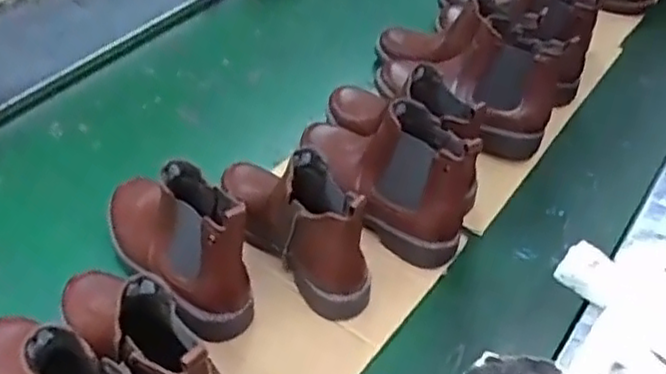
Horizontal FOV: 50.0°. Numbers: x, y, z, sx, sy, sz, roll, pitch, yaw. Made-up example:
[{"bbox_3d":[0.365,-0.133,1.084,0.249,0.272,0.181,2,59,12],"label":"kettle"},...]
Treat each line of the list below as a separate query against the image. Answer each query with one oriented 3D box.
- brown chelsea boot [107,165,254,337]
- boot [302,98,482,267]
[{"bbox_3d":[-0.175,0.040,0.754,0.077,0.160,0.235,-31,54,-30],"label":"brown chelsea boot"},{"bbox_3d":[0.056,-0.034,0.843,0.088,0.159,0.245,-21,50,-23],"label":"boot"}]

